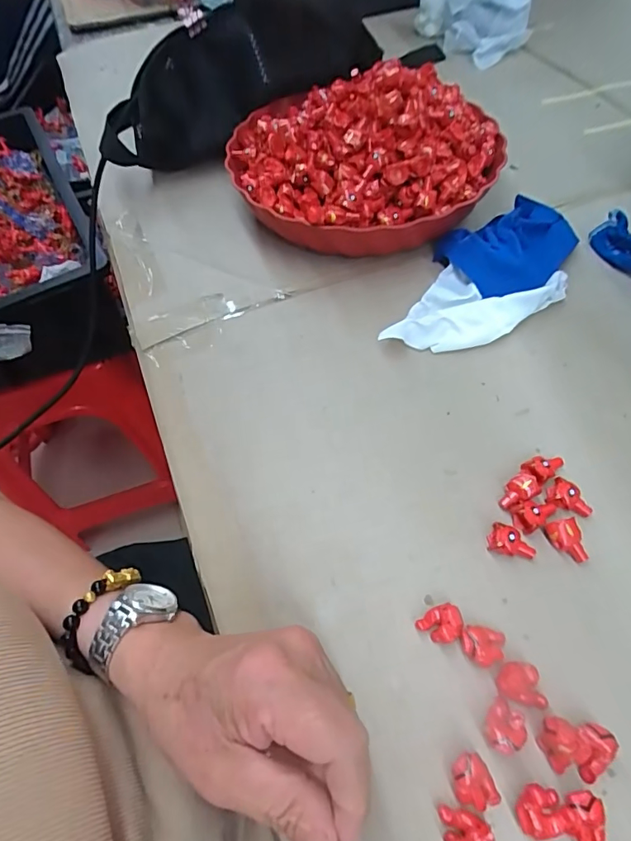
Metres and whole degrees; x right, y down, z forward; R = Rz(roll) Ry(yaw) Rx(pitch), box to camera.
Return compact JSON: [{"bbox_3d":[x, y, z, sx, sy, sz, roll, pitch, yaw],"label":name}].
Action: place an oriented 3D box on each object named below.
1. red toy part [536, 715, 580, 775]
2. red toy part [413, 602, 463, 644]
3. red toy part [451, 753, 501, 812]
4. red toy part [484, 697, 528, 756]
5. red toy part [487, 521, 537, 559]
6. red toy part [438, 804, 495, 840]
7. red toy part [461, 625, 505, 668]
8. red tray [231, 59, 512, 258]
[{"bbox_3d":[0.114,0.152,0.221,0.017,0.018,0.022,2,58,5],"label":"red toy part"},{"bbox_3d":[0.068,0.110,0.255,0.022,0.013,0.018,-28,61,-13],"label":"red toy part"},{"bbox_3d":[0.072,0.167,0.219,0.018,0.013,0.022,-19,59,-8],"label":"red toy part"},{"bbox_3d":[0.092,0.149,0.229,0.018,0.013,0.021,34,66,22],"label":"red toy part"},{"bbox_3d":[0.115,0.071,0.275,0.026,0.013,0.015,18,61,14],"label":"red toy part"},{"bbox_3d":[0.066,0.184,0.209,0.021,0.013,0.018,6,59,7],"label":"red toy part"},{"bbox_3d":[0.088,0.119,0.249,0.023,0.012,0.019,9,59,9],"label":"red toy part"},{"bbox_3d":[0.037,-0.240,0.425,0.238,0.092,0.220,24,63,17],"label":"red tray"}]

